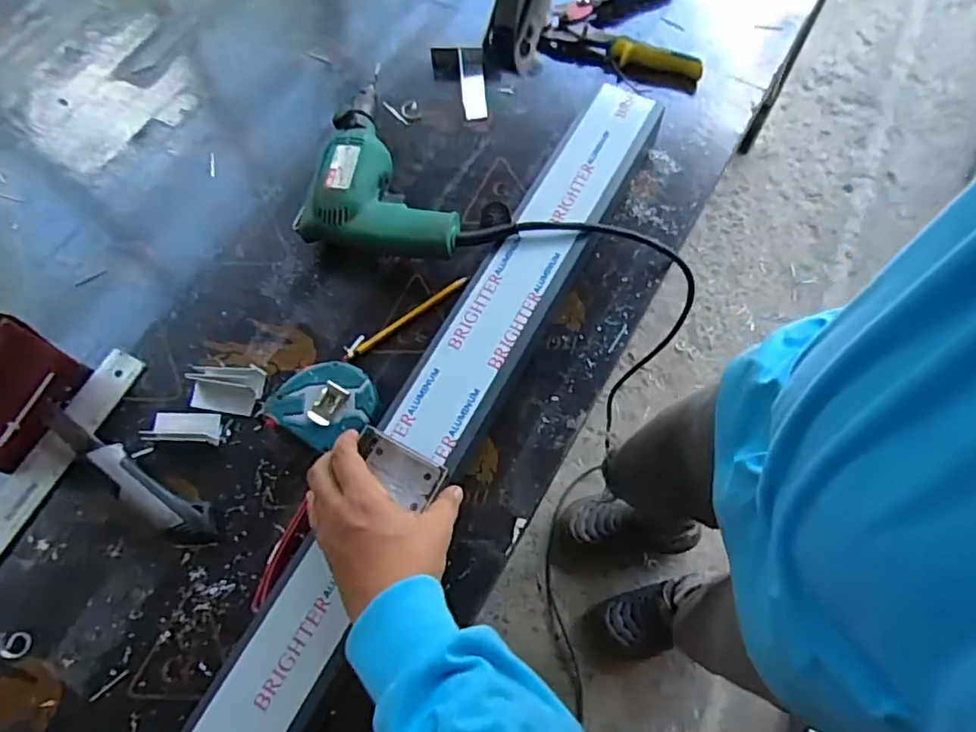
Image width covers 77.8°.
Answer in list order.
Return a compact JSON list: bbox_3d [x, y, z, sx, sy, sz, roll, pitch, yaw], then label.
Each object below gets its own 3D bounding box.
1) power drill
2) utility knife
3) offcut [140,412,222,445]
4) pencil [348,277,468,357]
[{"bbox_3d":[-0.089,-0.193,0.616,0.161,0.060,0.178,14,69,8],"label":"power drill"},{"bbox_3d":[-0.317,0.092,0.525,0.191,0.022,0.031,28,71,13],"label":"utility knife"},{"bbox_3d":[-0.272,0.053,0.540,0.061,0.023,0.031,0,68,2],"label":"offcut"},{"bbox_3d":[-0.076,-0.048,0.582,0.133,0.011,0.012,-32,70,-11],"label":"pencil"}]

